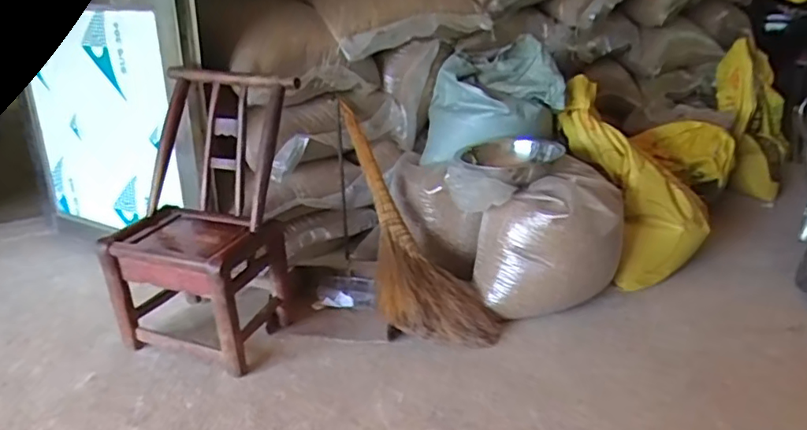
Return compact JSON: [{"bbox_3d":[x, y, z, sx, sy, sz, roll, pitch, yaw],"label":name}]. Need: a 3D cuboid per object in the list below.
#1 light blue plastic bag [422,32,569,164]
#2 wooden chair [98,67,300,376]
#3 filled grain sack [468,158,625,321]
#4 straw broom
[{"bbox_3d":[0.270,-0.341,1.744,0.409,0.333,0.223,1,21,1],"label":"light blue plastic bag"},{"bbox_3d":[-0.488,0.006,1.395,0.383,0.639,0.318,8,24,22],"label":"wooden chair"},{"bbox_3d":[0.400,0.056,1.574,0.352,0.336,0.315,8,22,19],"label":"filled grain sack"},{"bbox_3d":[-0.012,0.031,1.554,0.269,0.112,0.731,-14,63,-30],"label":"straw broom"}]

